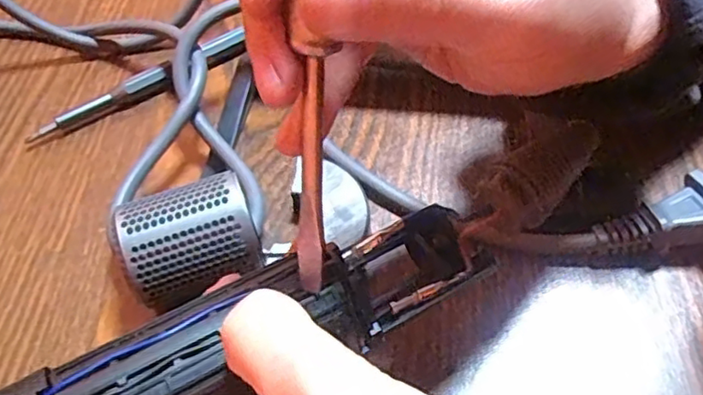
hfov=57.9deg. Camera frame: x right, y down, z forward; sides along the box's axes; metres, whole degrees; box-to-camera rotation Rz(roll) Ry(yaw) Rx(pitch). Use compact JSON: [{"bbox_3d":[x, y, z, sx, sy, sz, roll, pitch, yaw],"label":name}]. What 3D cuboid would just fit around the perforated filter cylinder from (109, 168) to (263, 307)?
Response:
[{"bbox_3d":[-0.056,0.016,0.228,0.047,0.038,0.043,-21,53,-12],"label":"perforated filter cylinder"}]

